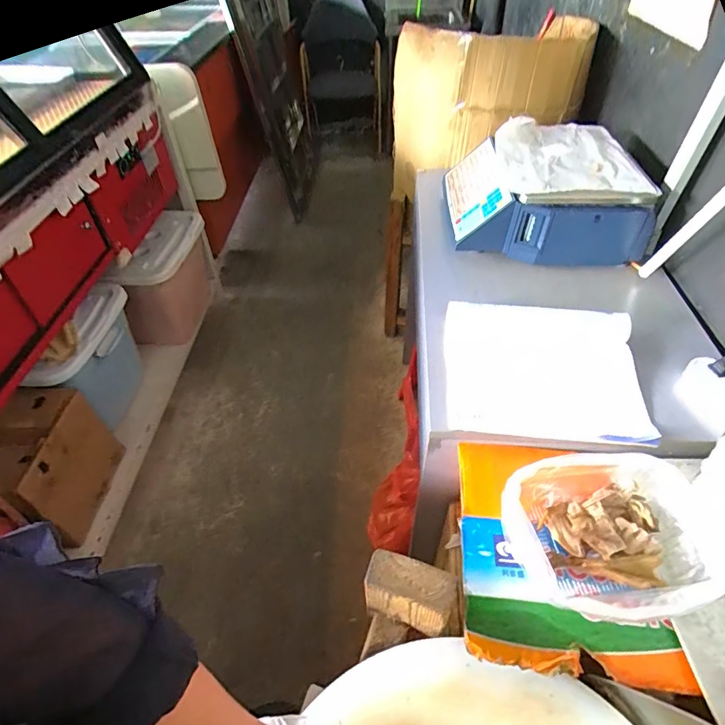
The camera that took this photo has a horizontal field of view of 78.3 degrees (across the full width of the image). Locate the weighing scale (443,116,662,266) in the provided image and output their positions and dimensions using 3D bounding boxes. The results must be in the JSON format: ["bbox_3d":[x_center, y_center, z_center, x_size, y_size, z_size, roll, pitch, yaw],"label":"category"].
[{"bbox_3d":[0.384,-0.378,0.975,0.363,0.155,0.323,0,47,2],"label":"weighing scale"}]

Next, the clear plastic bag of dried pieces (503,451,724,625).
[{"bbox_3d":[0.310,0.209,0.549,0.232,0.071,0.190,-13,49,-11],"label":"clear plastic bag of dried pieces"}]

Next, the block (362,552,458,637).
[{"bbox_3d":[0.057,0.285,0.549,0.105,0.101,0.049,16,50,15],"label":"block"}]

